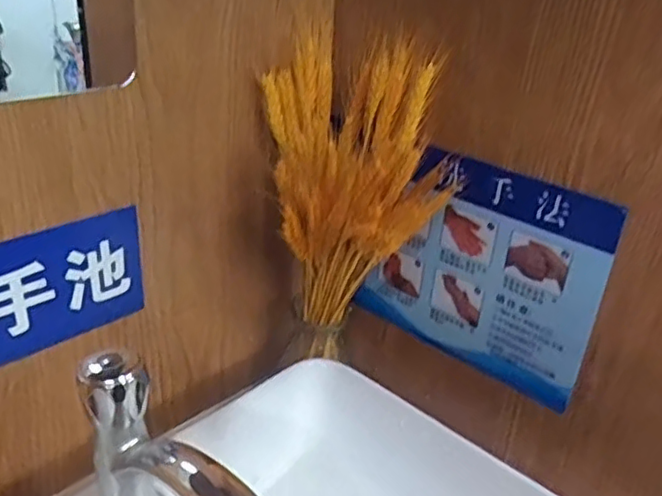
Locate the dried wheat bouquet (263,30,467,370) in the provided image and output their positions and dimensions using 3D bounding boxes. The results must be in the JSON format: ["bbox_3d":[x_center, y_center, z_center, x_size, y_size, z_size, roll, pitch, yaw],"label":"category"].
[{"bbox_3d":[0.013,-0.028,0.556,0.167,0.275,0.121,21,31,29],"label":"dried wheat bouquet"}]

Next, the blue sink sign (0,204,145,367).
[{"bbox_3d":[-0.228,0.037,0.457,0.006,0.096,0.193,27,33,36],"label":"blue sink sign"}]

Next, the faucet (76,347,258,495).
[{"bbox_3d":[-0.089,0.144,0.356,0.136,0.132,0.030,24,32,32],"label":"faucet"}]

